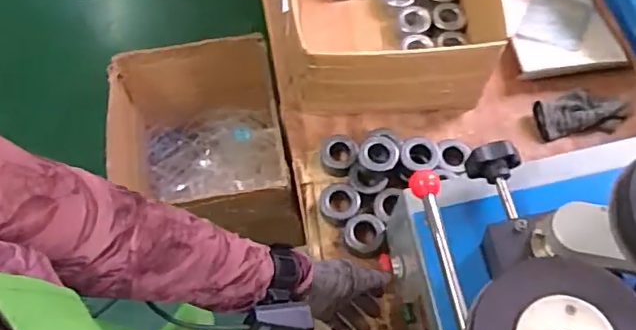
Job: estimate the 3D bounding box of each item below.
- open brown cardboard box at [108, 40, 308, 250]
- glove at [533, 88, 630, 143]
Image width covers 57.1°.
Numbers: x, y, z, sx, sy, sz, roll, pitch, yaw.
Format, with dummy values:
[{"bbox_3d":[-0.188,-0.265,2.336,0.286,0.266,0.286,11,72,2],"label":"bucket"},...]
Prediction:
[{"bbox_3d":[-0.211,-0.025,1.122,0.283,0.258,0.317,-9,64,-4],"label":"open brown cardboard box"},{"bbox_3d":[0.441,-0.085,0.976,0.146,0.027,0.074,-3,64,-1],"label":"glove"}]

